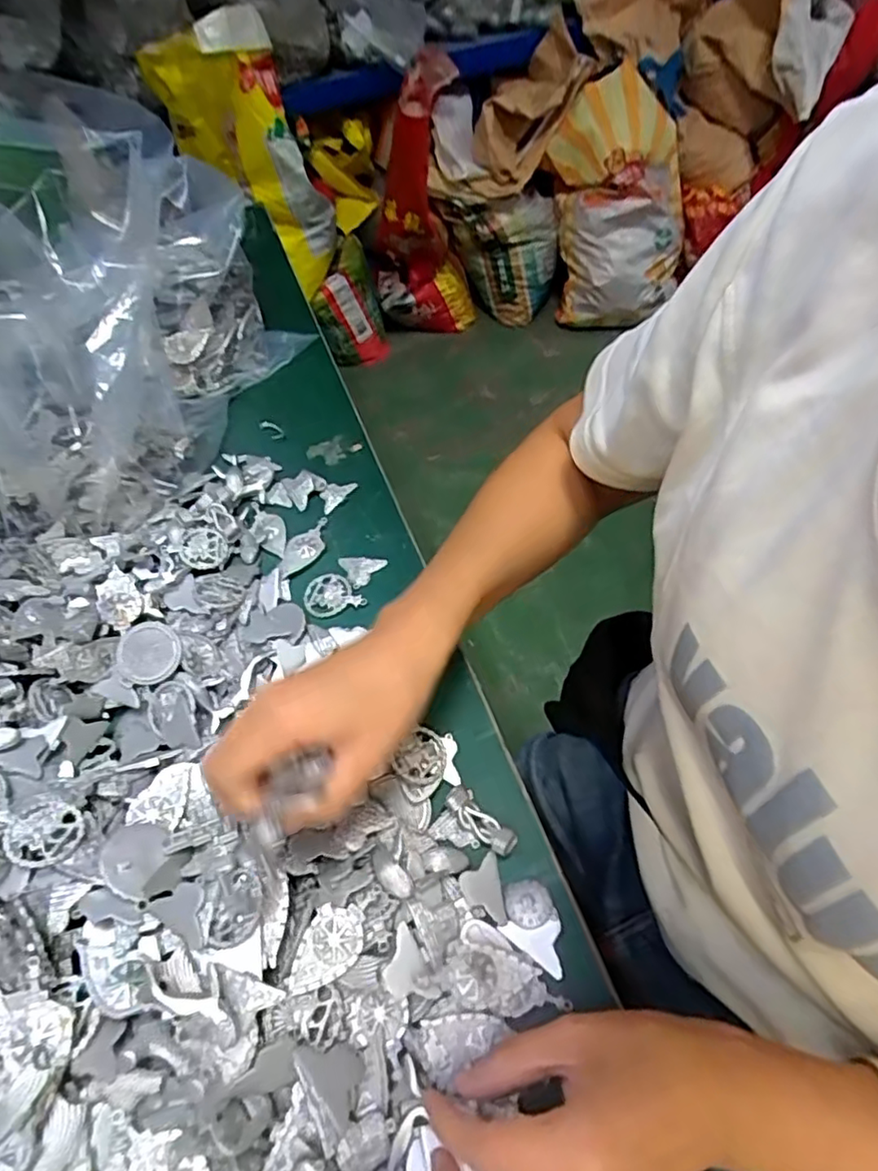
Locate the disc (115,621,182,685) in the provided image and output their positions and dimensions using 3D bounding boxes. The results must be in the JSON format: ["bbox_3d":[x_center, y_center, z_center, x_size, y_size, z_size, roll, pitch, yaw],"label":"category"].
[{"bbox_3d":[-0.191,0.045,0.412,0.041,0.008,0.040,1,78,-4],"label":"disc"}]

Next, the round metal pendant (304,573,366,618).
[{"bbox_3d":[-0.077,0.006,0.452,0.040,0.007,0.034,-17,55,-7],"label":"round metal pendant"}]

